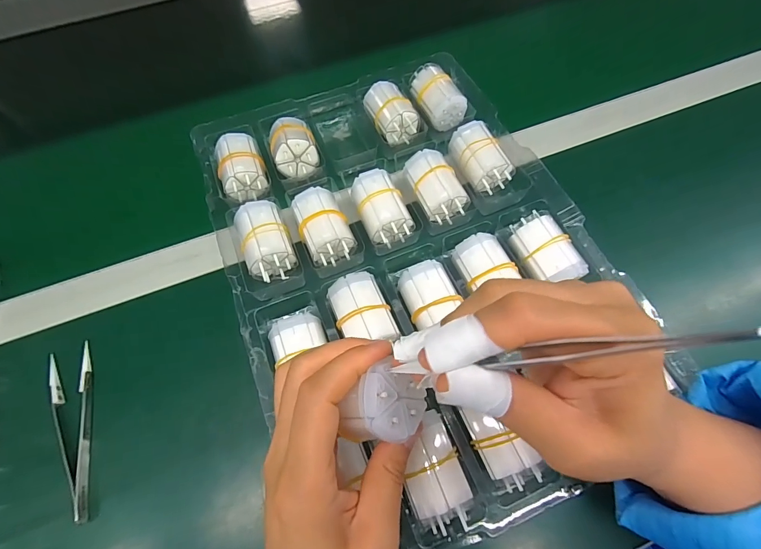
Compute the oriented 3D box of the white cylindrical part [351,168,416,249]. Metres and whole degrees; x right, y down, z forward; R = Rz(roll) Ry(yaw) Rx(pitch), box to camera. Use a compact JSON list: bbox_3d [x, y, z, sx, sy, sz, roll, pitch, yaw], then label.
[{"bbox_3d":[0.001,-0.058,0.314,0.040,0.031,0.062,-20,66,-7],"label":"white cylindrical part"}]

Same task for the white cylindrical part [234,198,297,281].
[{"bbox_3d":[-0.095,-0.027,0.305,0.038,0.036,0.062,-21,66,-7],"label":"white cylindrical part"}]

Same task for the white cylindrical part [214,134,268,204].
[{"bbox_3d":[-0.130,-0.103,0.341,0.039,0.031,0.060,-18,66,-6],"label":"white cylindrical part"}]

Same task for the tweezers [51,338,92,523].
[{"bbox_3d":[-0.220,0.110,0.265,0.029,0.010,0.123,-25,67,-9],"label":"tweezers"}]

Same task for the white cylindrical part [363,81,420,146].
[{"bbox_3d":[0.010,-0.162,0.370,0.042,0.036,0.060,-21,66,-7],"label":"white cylindrical part"}]

